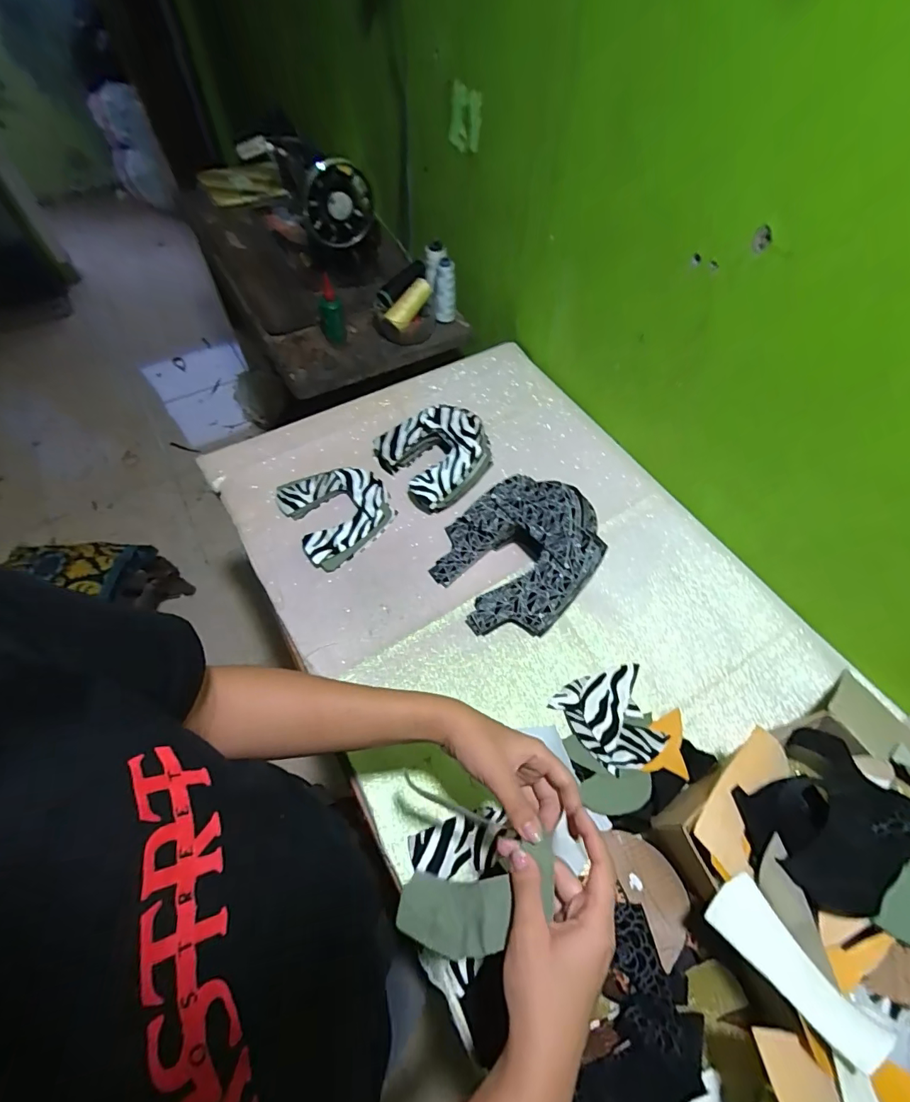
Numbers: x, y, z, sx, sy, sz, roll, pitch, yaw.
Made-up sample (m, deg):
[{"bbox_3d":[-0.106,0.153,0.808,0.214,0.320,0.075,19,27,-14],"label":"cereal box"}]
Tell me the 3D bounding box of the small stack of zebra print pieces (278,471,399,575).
[{"bbox_3d":[-0.172,-0.063,0.691,0.144,0.020,0.161,-28,63,-19],"label":"small stack of zebra print pieces"}]

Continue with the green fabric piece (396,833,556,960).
[{"bbox_3d":[0.019,0.248,0.327,0.116,0.028,0.051,-18,60,2],"label":"green fabric piece"}]

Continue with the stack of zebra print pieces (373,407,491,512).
[{"bbox_3d":[-0.024,-0.162,0.732,0.164,0.067,0.172,-30,64,-20],"label":"stack of zebra print pieces"}]

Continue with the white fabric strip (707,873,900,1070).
[{"bbox_3d":[0.248,0.309,0.343,0.053,0.004,0.114,-15,44,-31],"label":"white fabric strip"}]

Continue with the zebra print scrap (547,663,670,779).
[{"bbox_3d":[0.184,0.197,0.544,0.107,0.015,0.109,-13,59,-11],"label":"zebra print scrap"}]

